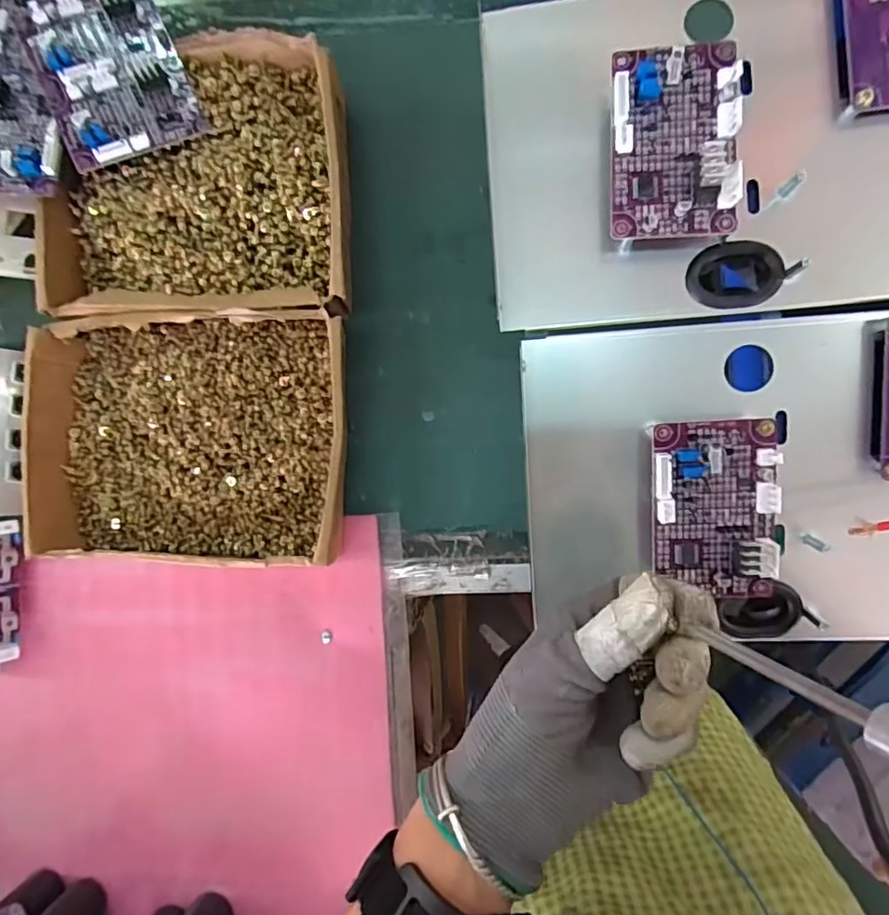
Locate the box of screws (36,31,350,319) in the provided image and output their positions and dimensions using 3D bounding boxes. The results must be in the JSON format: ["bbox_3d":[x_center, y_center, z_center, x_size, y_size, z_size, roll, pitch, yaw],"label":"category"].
[{"bbox_3d":[-0.174,-0.199,0.410,0.223,0.054,0.195,-1,88,8],"label":"box of screws"}]

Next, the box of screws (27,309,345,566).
[{"bbox_3d":[-0.179,-0.013,0.403,0.228,0.054,0.171,-1,88,8],"label":"box of screws"}]

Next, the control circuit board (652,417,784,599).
[{"bbox_3d":[0.138,0.027,0.283,0.058,0.022,0.089,-2,89,7],"label":"control circuit board"}]

